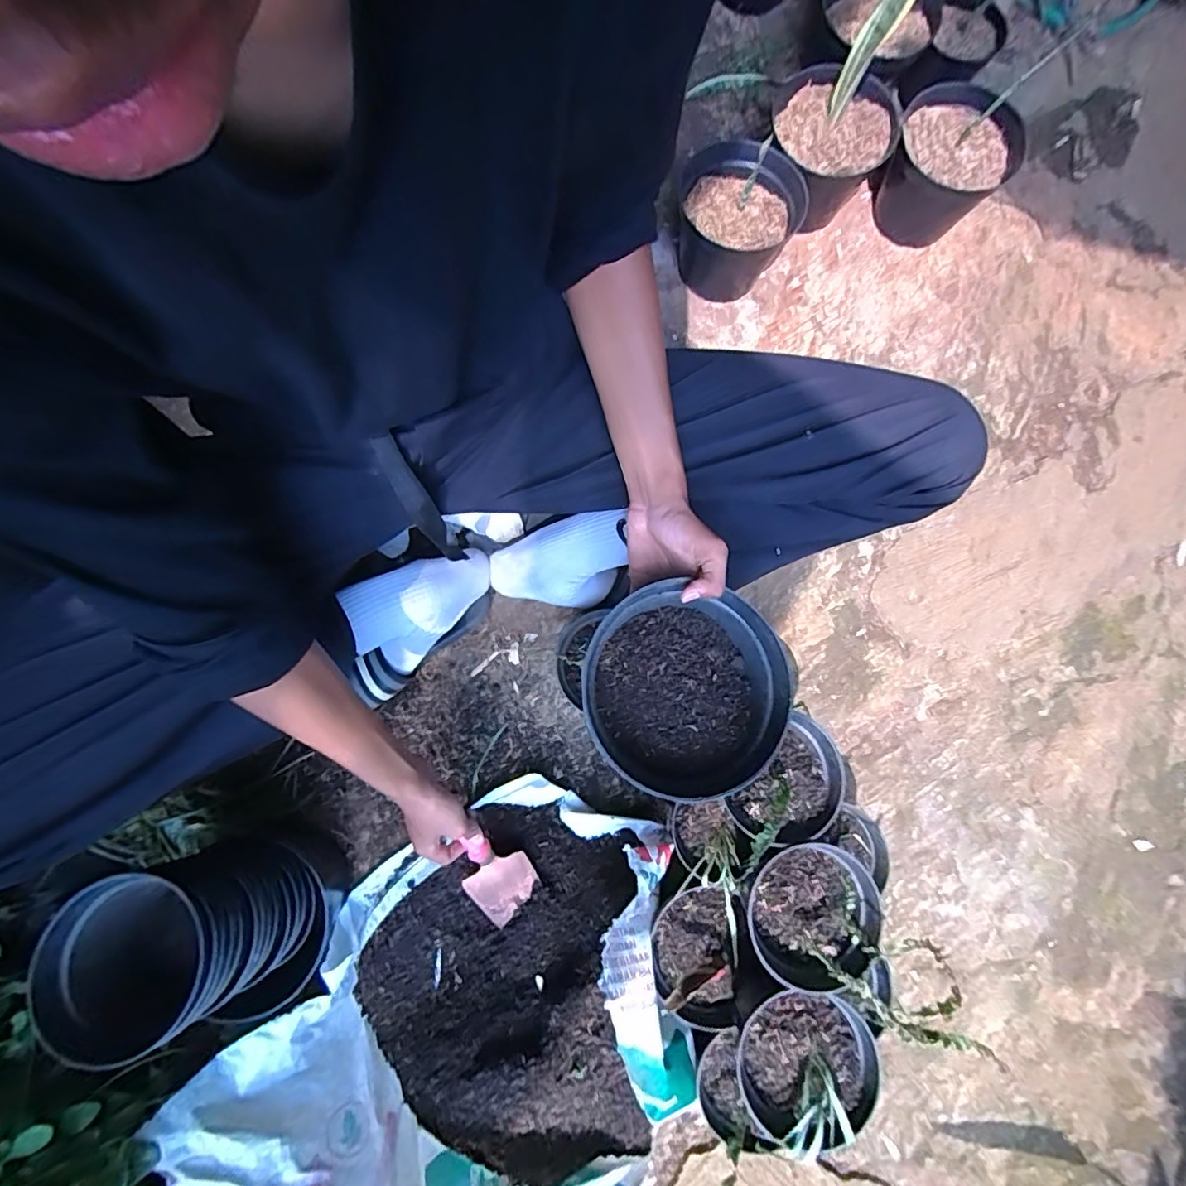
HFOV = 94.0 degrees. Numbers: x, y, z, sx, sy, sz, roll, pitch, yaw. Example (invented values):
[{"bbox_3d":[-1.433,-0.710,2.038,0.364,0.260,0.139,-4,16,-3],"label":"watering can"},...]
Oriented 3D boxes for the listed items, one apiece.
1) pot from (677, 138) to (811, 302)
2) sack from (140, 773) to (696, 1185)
[{"bbox_3d":[0.208,-0.531,0.817,0.180,0.147,0.157,13,79,0],"label":"pot"},{"bbox_3d":[-0.104,0.464,0.627,0.432,0.165,0.483,34,79,7],"label":"sack"}]

